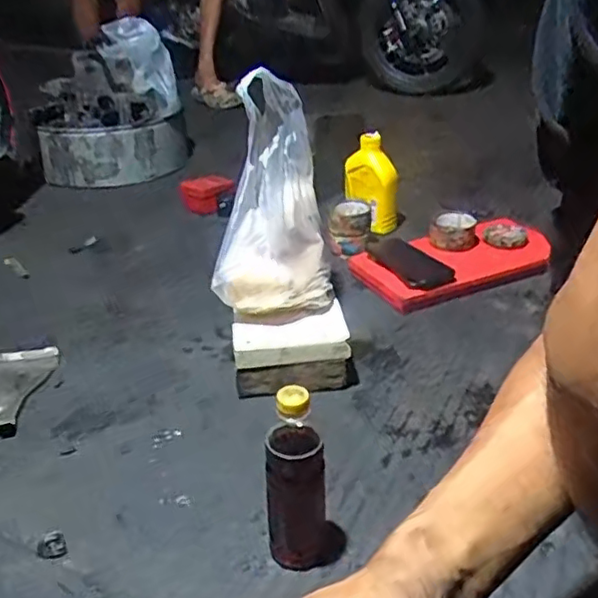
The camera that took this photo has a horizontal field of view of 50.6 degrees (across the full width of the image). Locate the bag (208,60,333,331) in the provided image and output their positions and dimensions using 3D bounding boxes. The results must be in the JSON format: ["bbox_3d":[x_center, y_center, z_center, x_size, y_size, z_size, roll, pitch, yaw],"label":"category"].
[{"bbox_3d":[-0.031,-0.132,0.873,0.153,0.337,0.121,1,1,1],"label":"bag"}]

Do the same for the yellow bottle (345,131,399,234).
[{"bbox_3d":[0.142,-0.227,1.260,0.106,0.200,0.058,-8,10,2],"label":"yellow bottle"}]

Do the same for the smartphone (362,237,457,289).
[{"bbox_3d":[0.187,-0.067,1.102,0.074,0.009,0.193,-22,36,-16],"label":"smartphone"}]

